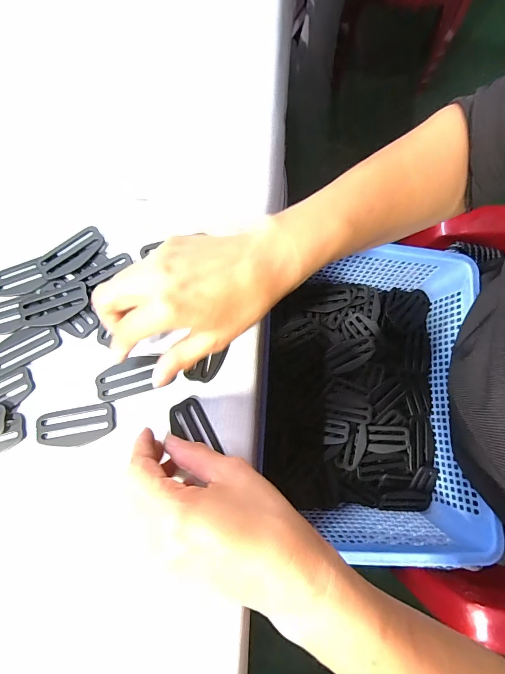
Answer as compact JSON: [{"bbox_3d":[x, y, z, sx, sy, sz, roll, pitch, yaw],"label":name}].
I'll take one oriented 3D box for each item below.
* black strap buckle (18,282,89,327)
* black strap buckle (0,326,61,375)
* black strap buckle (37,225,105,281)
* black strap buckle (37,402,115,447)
[{"bbox_3d":[-0.163,-0.026,0.276,0.057,0.006,0.030,-15,77,-3],"label":"black strap buckle"},{"bbox_3d":[-0.187,0.009,0.273,0.057,0.006,0.028,-31,78,-6],"label":"black strap buckle"},{"bbox_3d":[-0.155,-0.071,0.288,0.058,0.005,0.028,-34,79,-7],"label":"black strap buckle"},{"bbox_3d":[-0.135,0.068,0.257,0.057,0.005,0.028,-11,77,-2],"label":"black strap buckle"}]

